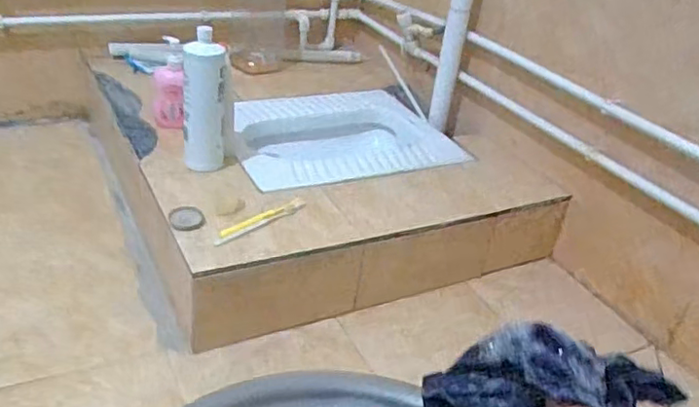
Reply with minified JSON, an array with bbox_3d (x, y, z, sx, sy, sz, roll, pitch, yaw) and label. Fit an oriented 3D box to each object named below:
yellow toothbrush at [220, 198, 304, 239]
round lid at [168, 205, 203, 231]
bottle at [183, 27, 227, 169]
[{"bbox_3d":[-0.146,0.021,1.042,0.018,0.008,0.176,31,39,33],"label":"yellow toothbrush"},{"bbox_3d":[-0.268,0.025,1.010,0.052,0.006,0.071,-4,33,-18],"label":"round lid"},{"bbox_3d":[-0.265,-0.171,1.124,0.078,0.258,0.065,0,32,-12],"label":"bottle"}]

